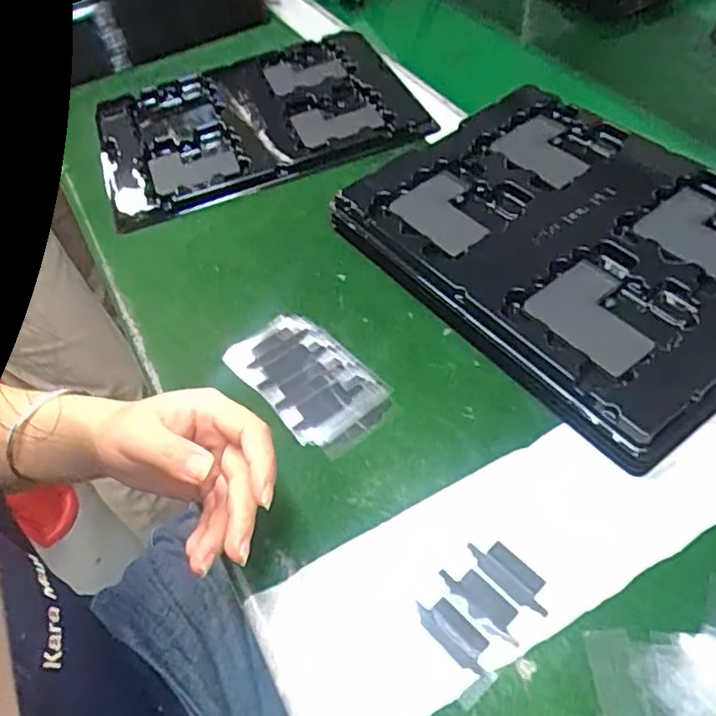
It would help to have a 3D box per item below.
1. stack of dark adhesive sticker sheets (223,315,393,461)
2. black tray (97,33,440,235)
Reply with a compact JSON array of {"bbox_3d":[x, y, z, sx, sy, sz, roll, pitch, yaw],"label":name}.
[{"bbox_3d":[-0.033,0.013,0.431,0.064,0.008,0.120,-38,56,-19],"label":"stack of dark adhesive sticker sheets"},{"bbox_3d":[-0.097,-0.225,0.621,0.293,0.036,0.217,-22,52,-7],"label":"black tray"}]

